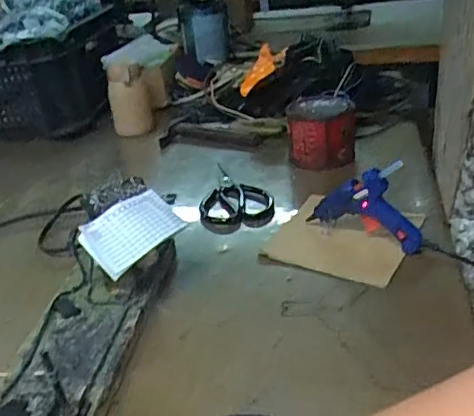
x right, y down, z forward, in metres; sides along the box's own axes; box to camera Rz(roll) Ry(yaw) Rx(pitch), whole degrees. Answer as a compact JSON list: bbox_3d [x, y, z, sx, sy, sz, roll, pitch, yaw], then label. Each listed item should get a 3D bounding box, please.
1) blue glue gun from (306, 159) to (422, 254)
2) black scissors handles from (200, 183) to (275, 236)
[{"bbox_3d":[0.149,-0.002,0.667,0.126,0.104,0.034,5,31,19],"label":"blue glue gun"},{"bbox_3d":[0.001,-0.001,0.796,0.100,0.018,0.127,0,30,10],"label":"black scissors handles"}]

